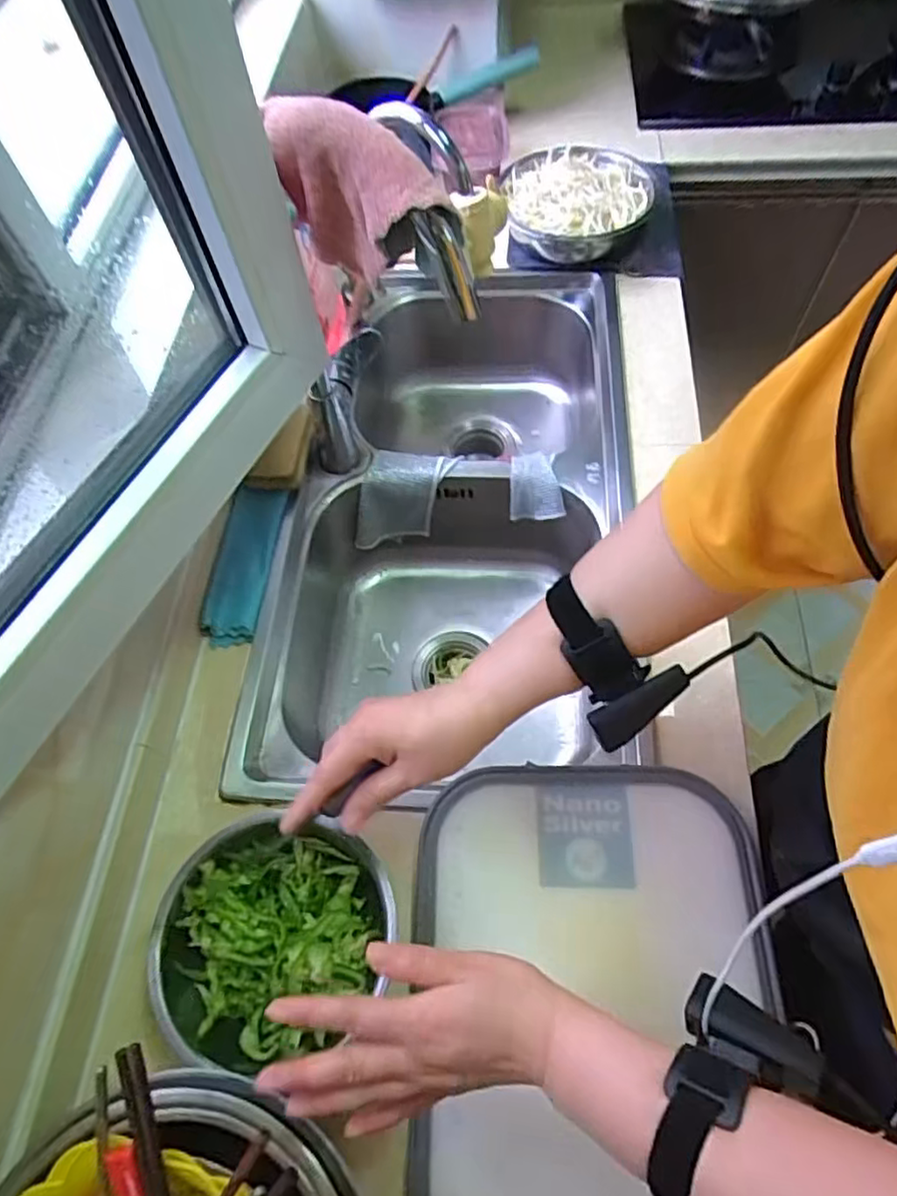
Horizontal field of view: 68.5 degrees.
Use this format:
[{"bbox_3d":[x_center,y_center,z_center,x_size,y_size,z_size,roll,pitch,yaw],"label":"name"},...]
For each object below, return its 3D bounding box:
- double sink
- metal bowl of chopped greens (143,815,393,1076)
[{"bbox_3d":[0.009,-0.085,0.831,0.372,0.224,0.718,4,62,5],"label":"double sink"},{"bbox_3d":[-0.136,0.261,0.513,0.156,0.061,0.175,19,65,13],"label":"metal bowl of chopped greens"}]

